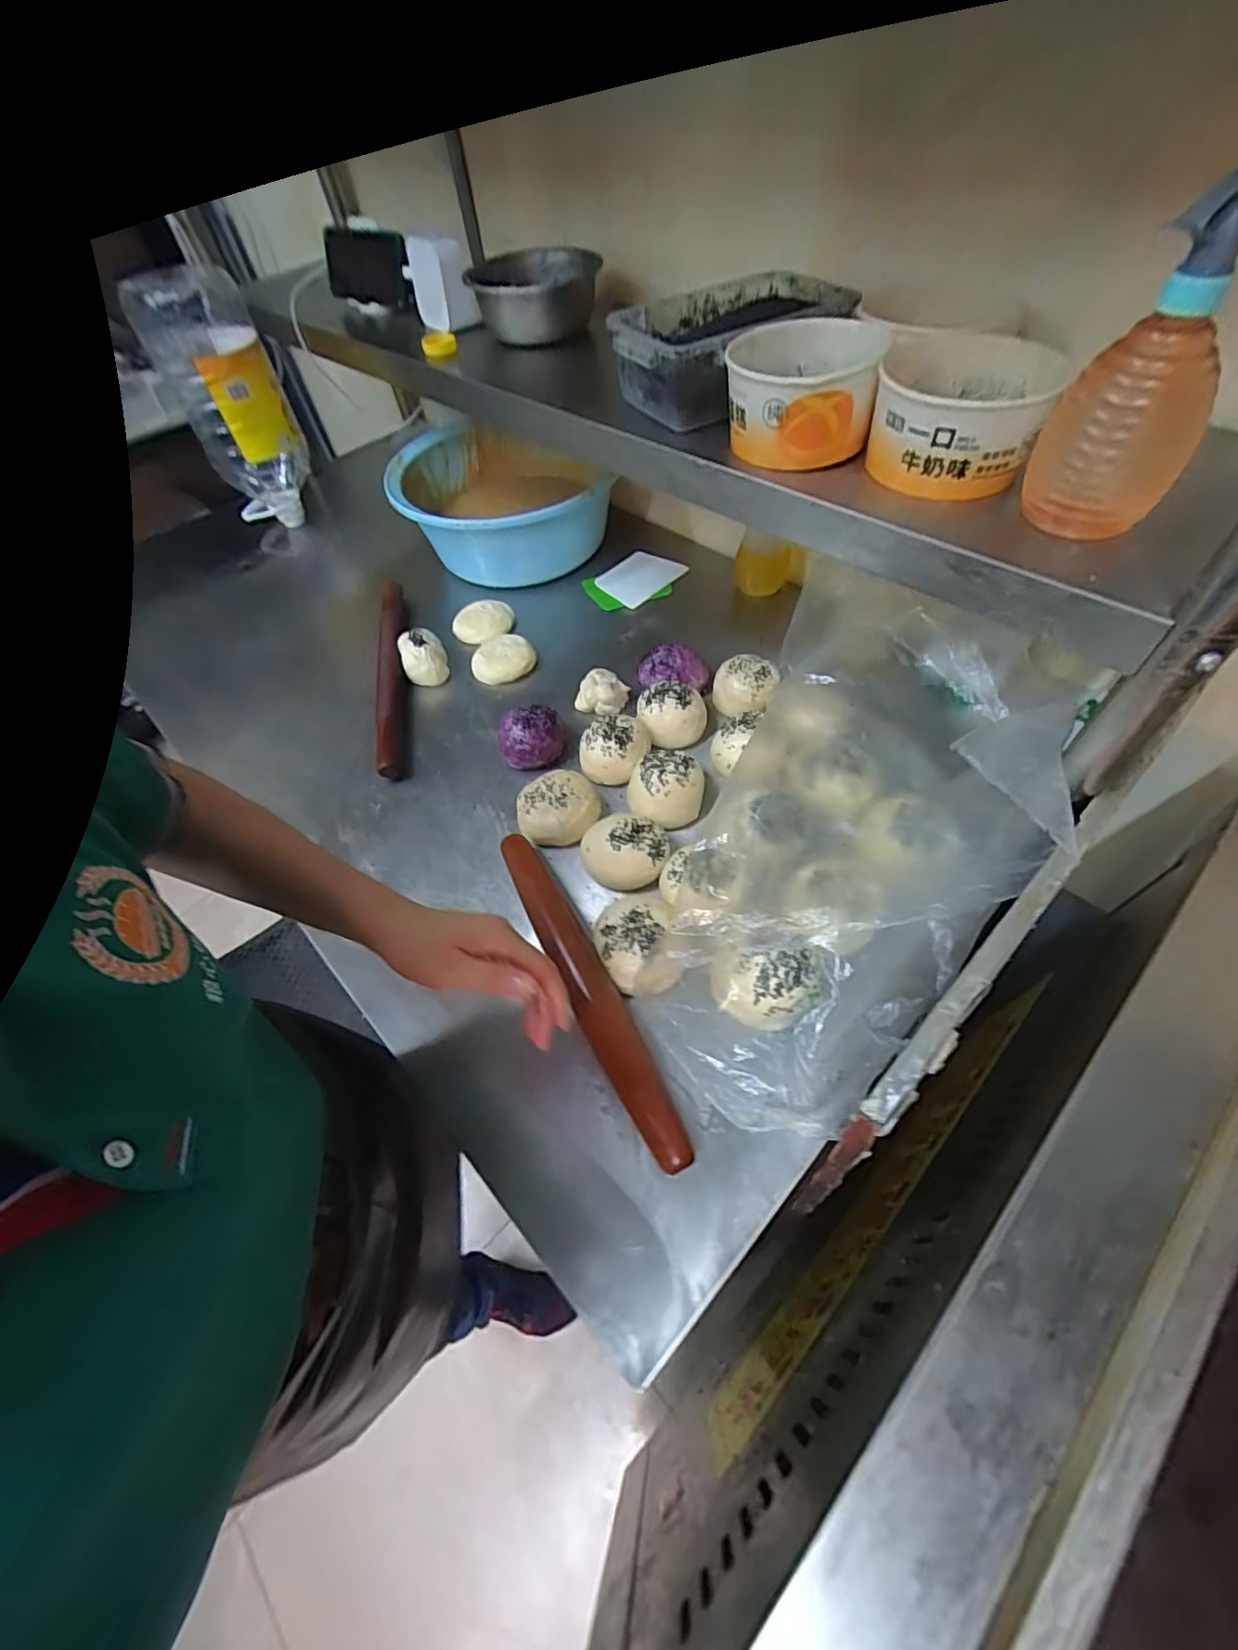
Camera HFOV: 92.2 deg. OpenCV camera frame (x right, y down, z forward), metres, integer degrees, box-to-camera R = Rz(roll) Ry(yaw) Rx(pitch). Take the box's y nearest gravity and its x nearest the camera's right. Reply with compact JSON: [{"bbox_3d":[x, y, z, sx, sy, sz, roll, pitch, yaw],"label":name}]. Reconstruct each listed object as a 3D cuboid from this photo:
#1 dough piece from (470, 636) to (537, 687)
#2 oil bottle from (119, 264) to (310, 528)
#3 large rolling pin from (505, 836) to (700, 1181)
[{"bbox_3d":[-0.167,-0.242,0.860,0.090,0.021,0.082,-16,55,-6],"label":"dough piece"},{"bbox_3d":[-0.699,-0.754,1.103,0.175,0.364,0.151,-24,56,-11],"label":"oil bottle"},{"bbox_3d":[-0.034,0.139,0.543,0.039,0.043,0.339,-25,56,-12],"label":"large rolling pin"}]

